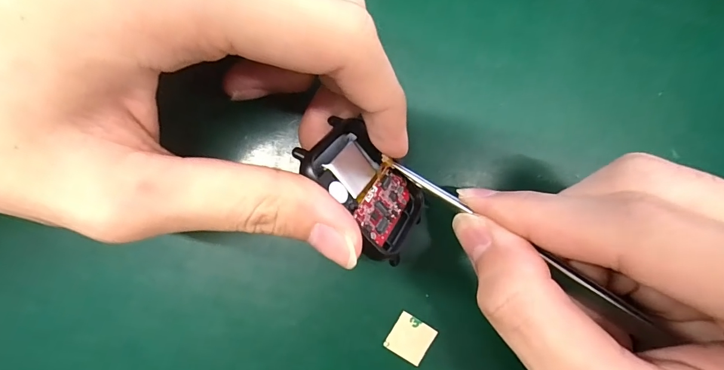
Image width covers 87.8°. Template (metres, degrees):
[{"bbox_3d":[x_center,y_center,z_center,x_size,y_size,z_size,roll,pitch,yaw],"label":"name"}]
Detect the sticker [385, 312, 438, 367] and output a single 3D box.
[{"bbox_3d":[0.019,0.059,0.143,0.015,0.004,0.015,32,87,0],"label":"sticker"}]

